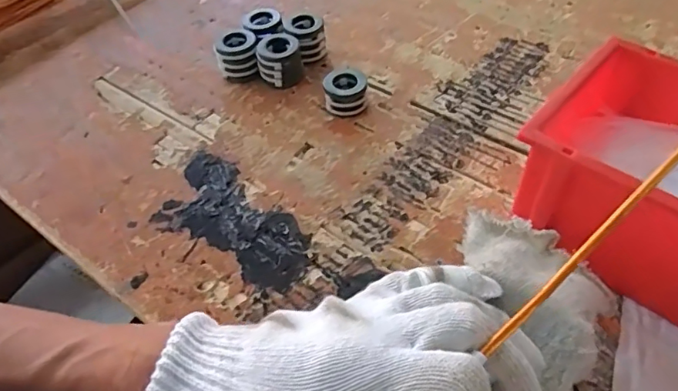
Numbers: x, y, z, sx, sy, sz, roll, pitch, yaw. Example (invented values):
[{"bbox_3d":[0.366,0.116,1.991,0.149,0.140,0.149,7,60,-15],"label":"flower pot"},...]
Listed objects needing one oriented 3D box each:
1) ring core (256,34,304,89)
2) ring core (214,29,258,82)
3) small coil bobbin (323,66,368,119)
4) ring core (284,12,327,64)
[{"bbox_3d":[-0.066,-0.149,0.580,0.048,0.040,0.048,-12,51,-6],"label":"ring core"},{"bbox_3d":[-0.114,-0.156,0.587,0.043,0.044,0.041,-7,50,-2],"label":"ring core"},{"bbox_3d":[0.008,-0.110,0.551,0.043,0.031,0.046,1,51,4],"label":"small coil bobbin"},{"bbox_3d":[-0.037,-0.178,0.600,0.044,0.046,0.048,-11,51,-5],"label":"ring core"}]

